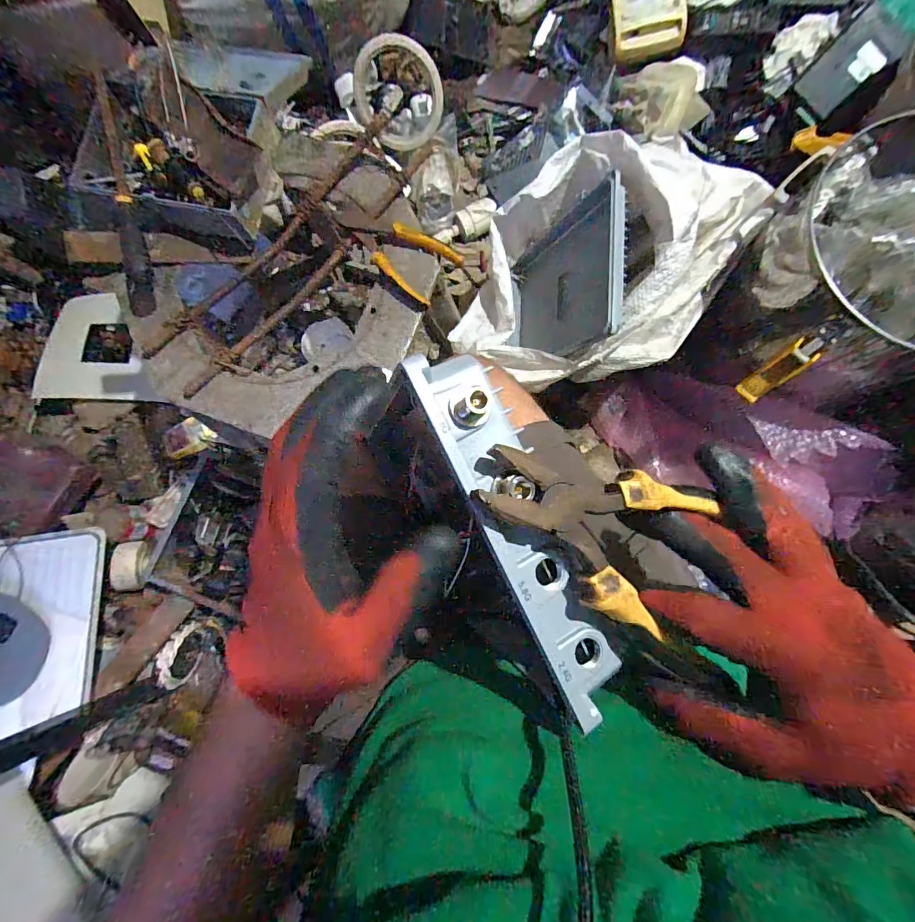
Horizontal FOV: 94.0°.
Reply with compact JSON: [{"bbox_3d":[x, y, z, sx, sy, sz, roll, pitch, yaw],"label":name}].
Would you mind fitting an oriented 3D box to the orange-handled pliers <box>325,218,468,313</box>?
[{"bbox_3d":[-0.083,-0.268,0.535,0.166,0.028,0.088,37,85,8],"label":"orange-handled pliers"}]

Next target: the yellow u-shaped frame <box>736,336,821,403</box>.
[{"bbox_3d":[0.401,-0.110,0.538,0.030,0.090,0.016,46,55,8],"label":"yellow u-shaped frame"}]

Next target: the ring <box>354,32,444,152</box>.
[{"bbox_3d":[-0.111,-0.697,0.812,0.171,0.166,0.045,21,52,-19],"label":"ring"}]

